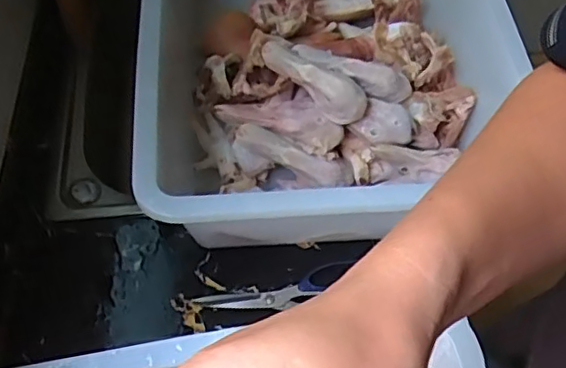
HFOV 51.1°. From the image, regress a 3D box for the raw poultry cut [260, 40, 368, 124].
[{"bbox_3d":[0.035,-0.118,0.657,0.130,0.046,0.046,40,65,22],"label":"raw poultry cut"}]

